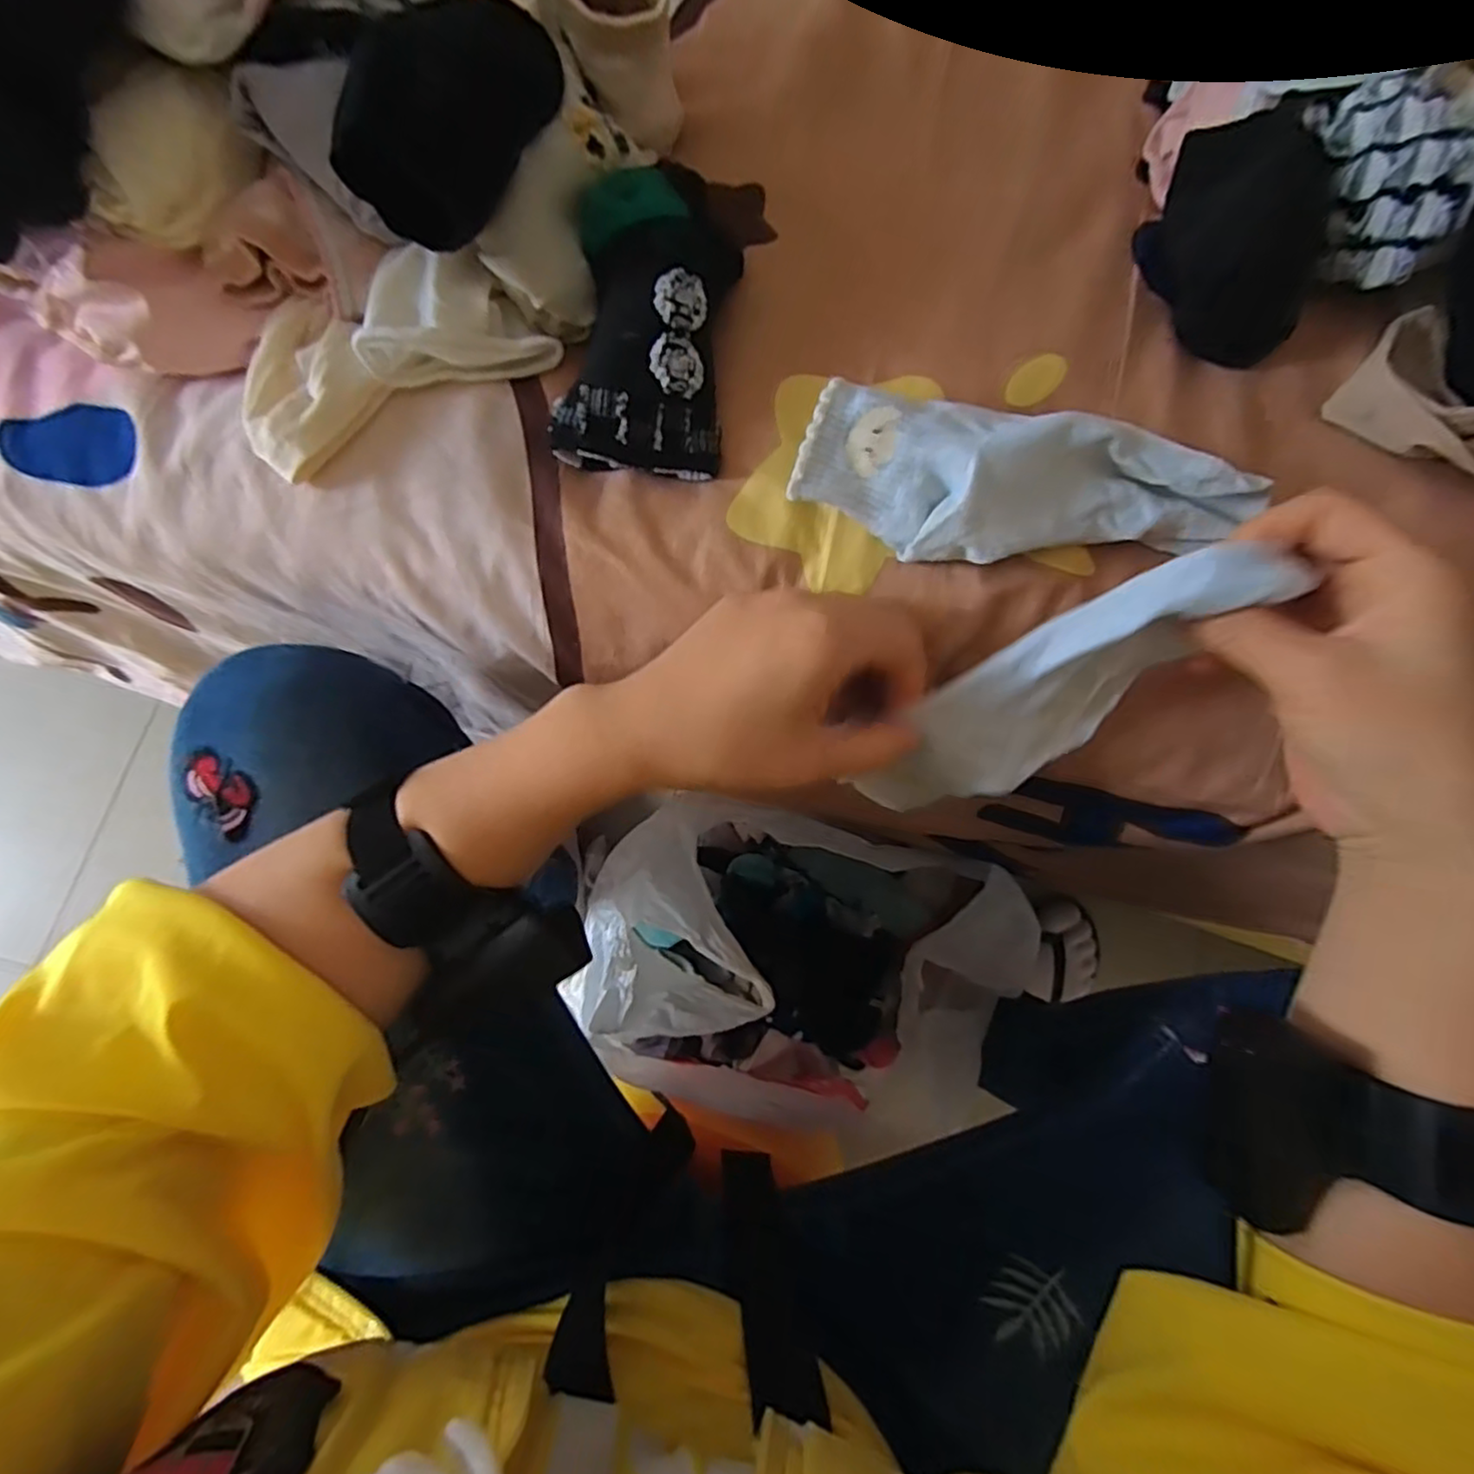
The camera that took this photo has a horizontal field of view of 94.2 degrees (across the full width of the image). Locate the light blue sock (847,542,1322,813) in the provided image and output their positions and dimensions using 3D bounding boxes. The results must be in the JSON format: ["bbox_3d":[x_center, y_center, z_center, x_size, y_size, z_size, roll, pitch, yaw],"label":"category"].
[{"bbox_3d":[0.128,-0.013,0.285,0.066,0.180,0.018,37,36,-31],"label":"light blue sock"}]

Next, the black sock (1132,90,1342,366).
[{"bbox_3d":[0.237,-0.238,0.321,0.069,0.049,0.103,10,76,1],"label":"black sock"}]

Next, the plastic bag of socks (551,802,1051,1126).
[{"bbox_3d":[0.059,0.193,0.579,0.334,0.175,0.222,14,76,2],"label":"plastic bag of socks"}]

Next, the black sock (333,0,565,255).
[{"bbox_3d":[-0.107,-0.246,0.267,0.062,0.040,0.101,33,78,6],"label":"black sock"}]

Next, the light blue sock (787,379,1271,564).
[{"bbox_3d":[0.120,-0.103,0.292,0.185,0.035,0.062,13,76,1],"label":"light blue sock"}]

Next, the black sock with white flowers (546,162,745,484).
[{"bbox_3d":[-0.037,-0.185,0.303,0.070,0.049,0.126,9,76,0],"label":"black sock with white flowers"}]

